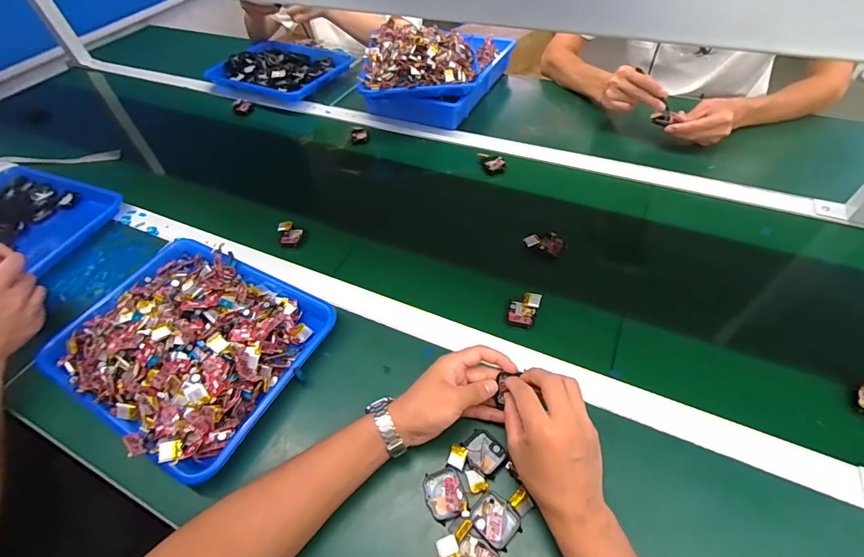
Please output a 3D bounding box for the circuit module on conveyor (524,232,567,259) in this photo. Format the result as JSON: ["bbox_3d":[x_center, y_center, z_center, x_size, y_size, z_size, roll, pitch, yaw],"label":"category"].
[{"bbox_3d":[0.177,-0.054,0.617,0.063,0.015,0.033,17,55,18],"label":"circuit module on conveyor"}]

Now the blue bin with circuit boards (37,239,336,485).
[{"bbox_3d":[-0.327,0.066,0.523,0.336,0.067,0.255,21,56,20],"label":"blue bin with circuit boards"}]

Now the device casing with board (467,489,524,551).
[{"bbox_3d":[0.062,0.237,0.392,0.045,0.014,0.040,35,62,28],"label":"device casing with board"}]

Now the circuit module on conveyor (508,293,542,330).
[{"bbox_3d":[0.125,0.041,0.544,0.036,0.014,0.055,22,56,21],"label":"circuit module on conveyor"}]

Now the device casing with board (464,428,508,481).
[{"bbox_3d":[0.056,0.189,0.432,0.038,0.012,0.046,-38,58,-23],"label":"device casing with board"}]

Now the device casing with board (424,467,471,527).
[{"bbox_3d":[0.012,0.221,0.407,0.036,0.011,0.049,-18,52,-10],"label":"device casing with board"}]

